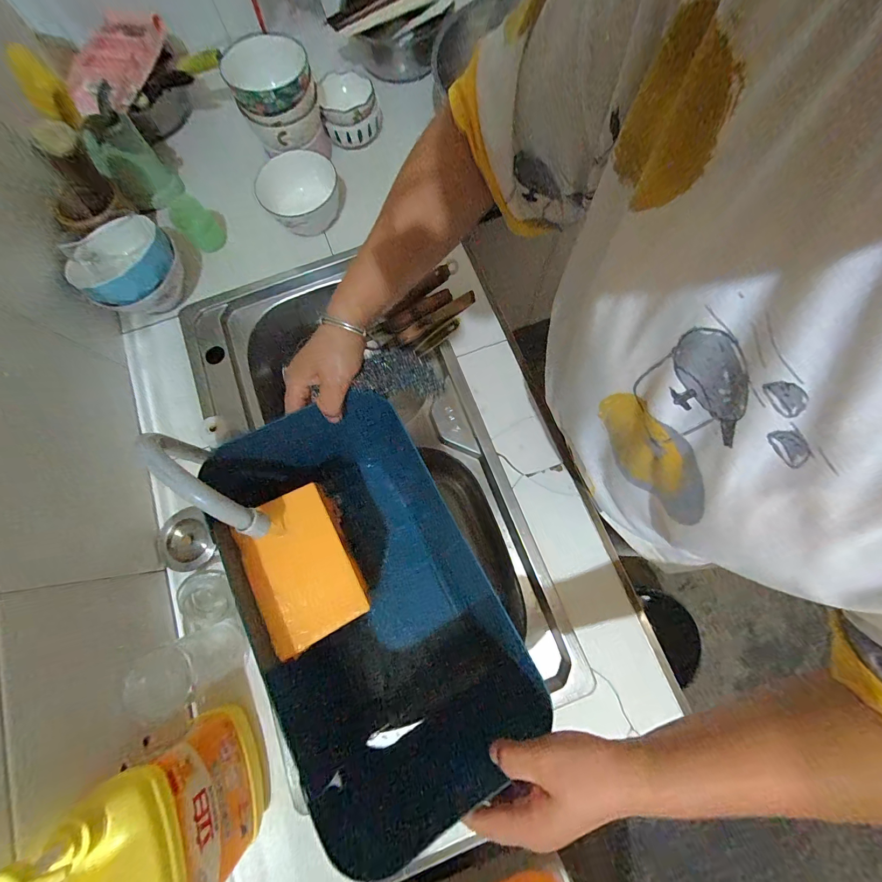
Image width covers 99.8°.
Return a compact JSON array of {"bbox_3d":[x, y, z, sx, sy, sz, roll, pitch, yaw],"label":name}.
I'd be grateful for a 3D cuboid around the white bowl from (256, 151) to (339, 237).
[{"bbox_3d":[-0.223,-0.402,0.612,0.118,0.068,0.113,0,76,1],"label":"white bowl"}]

